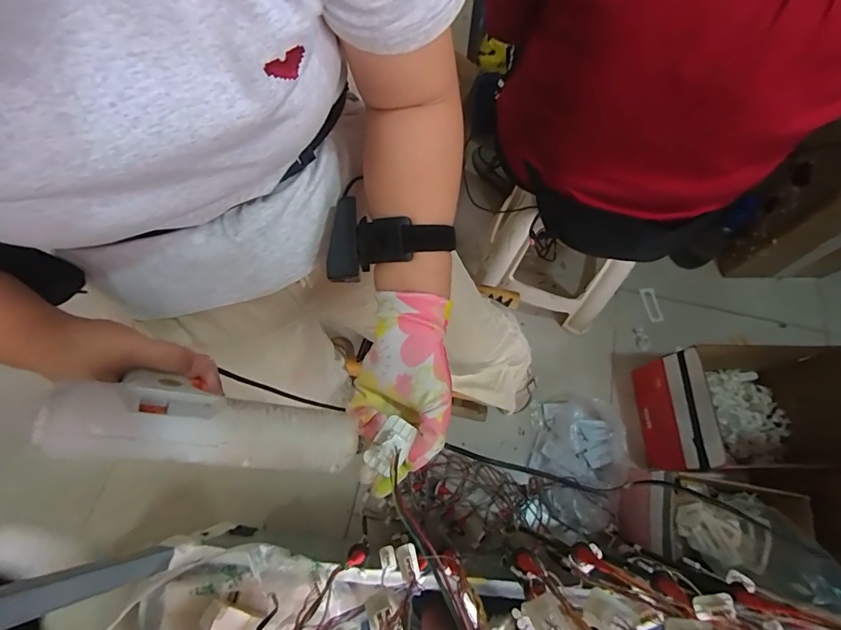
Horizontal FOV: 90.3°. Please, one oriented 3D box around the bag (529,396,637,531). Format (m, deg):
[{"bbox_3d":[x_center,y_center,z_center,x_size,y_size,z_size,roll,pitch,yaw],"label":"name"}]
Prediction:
[{"bbox_3d":[0.386,0.349,1.007,0.244,0.094,0.291,-8,69,-4],"label":"bag"}]

